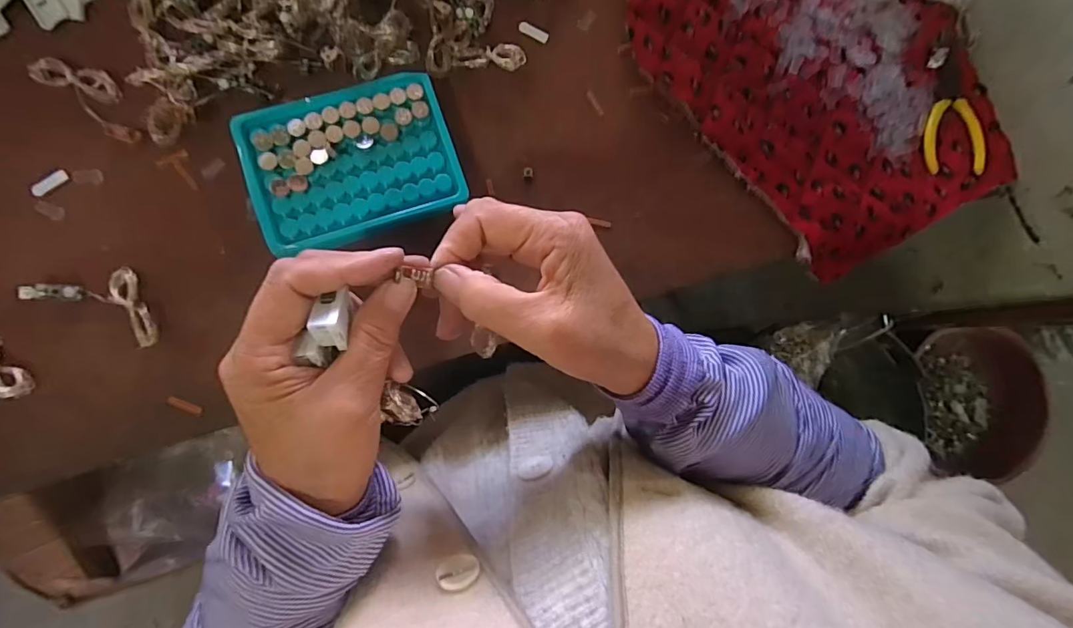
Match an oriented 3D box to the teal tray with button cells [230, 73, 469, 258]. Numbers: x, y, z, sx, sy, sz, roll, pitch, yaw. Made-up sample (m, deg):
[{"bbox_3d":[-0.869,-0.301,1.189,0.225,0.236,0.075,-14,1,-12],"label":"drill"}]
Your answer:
[{"bbox_3d":[-0.124,-0.101,0.344,0.133,0.033,0.096,-19,89,-8],"label":"teal tray with button cells"}]

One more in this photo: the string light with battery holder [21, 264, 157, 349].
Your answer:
[{"bbox_3d":[-0.284,-0.012,0.327,0.078,0.014,0.042,29,84,-5],"label":"string light with battery holder"}]

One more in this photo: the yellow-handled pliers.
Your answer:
[{"bbox_3d":[0.347,-0.164,0.412,0.053,0.006,0.093,-5,87,-7],"label":"yellow-handled pliers"}]

